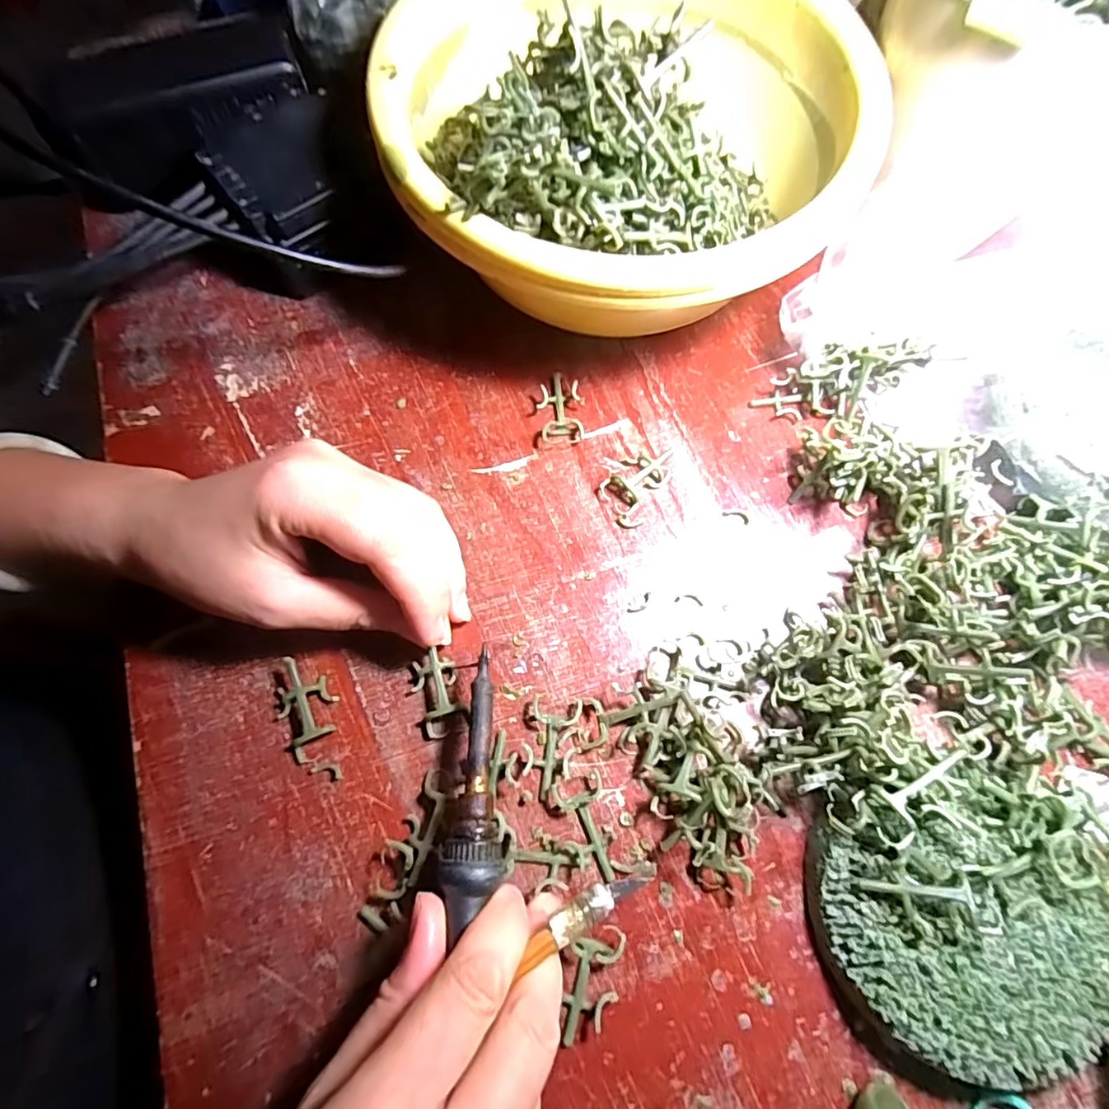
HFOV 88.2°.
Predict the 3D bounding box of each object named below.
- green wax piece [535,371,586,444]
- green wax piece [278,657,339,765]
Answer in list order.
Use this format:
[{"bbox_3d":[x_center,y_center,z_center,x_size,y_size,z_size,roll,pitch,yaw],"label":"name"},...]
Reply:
[{"bbox_3d":[0.003,-0.077,0.294,0.023,0.011,0.040,-9,71,-2],"label":"green wax piece"},{"bbox_3d":[-0.107,0.065,0.244,0.023,0.012,0.041,-27,73,-8],"label":"green wax piece"}]

